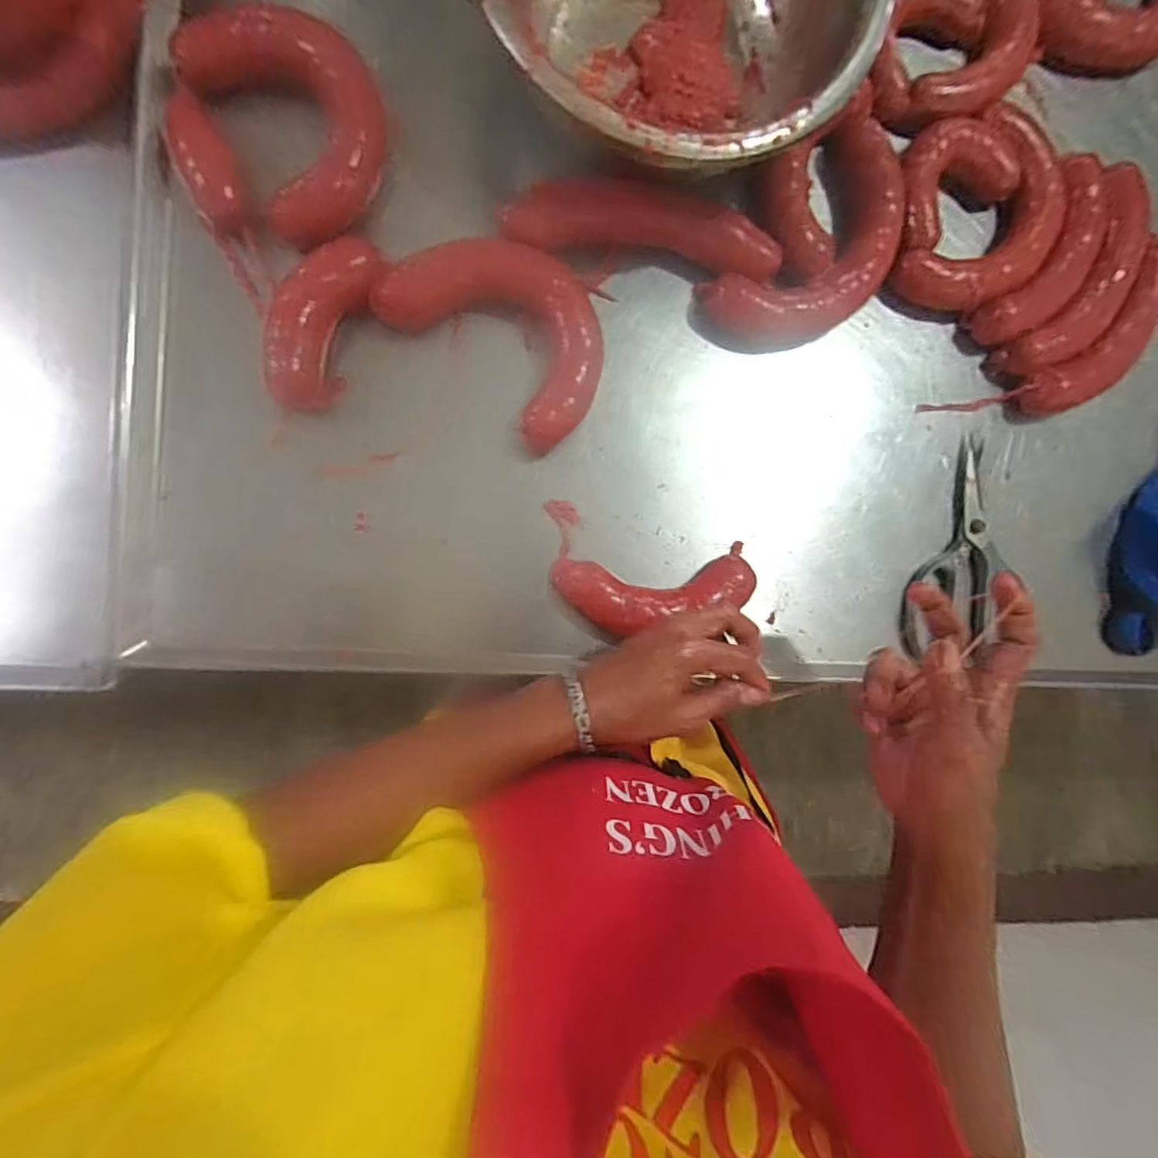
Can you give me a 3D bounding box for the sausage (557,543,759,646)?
[{"bbox_3d":[0.064,0.009,0.448,0.161,0.042,0.060,-4,91,-7],"label":"sausage"}]

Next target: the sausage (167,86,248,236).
[{"bbox_3d":[-0.270,-0.306,0.407,0.034,0.029,0.092,-22,94,-6],"label":"sausage"}]

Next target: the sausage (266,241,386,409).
[{"bbox_3d":[-0.190,-0.191,0.413,0.052,0.034,0.133,21,89,-7],"label":"sausage"}]

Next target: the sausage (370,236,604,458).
[{"bbox_3d":[-0.051,-0.194,0.437,0.170,0.038,0.121,42,87,-6],"label":"sausage"}]

